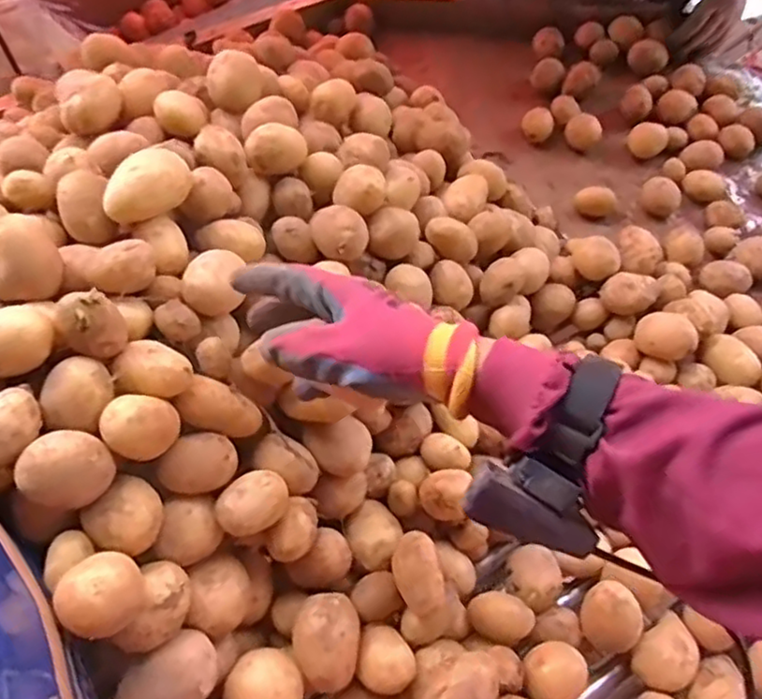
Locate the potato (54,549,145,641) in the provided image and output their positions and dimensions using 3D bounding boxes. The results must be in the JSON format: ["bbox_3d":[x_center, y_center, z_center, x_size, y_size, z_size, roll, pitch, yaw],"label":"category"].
[{"bbox_3d":[-0.161,0.140,0.381,0.036,0.033,0.045,26,65,17],"label":"potato"}]

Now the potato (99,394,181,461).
[{"bbox_3d":[-0.154,0.048,0.425,0.033,0.032,0.042,27,65,17],"label":"potato"}]

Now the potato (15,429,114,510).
[{"bbox_3d":[-0.189,0.071,0.399,0.046,0.039,0.033,-41,66,-19],"label":"potato"}]

